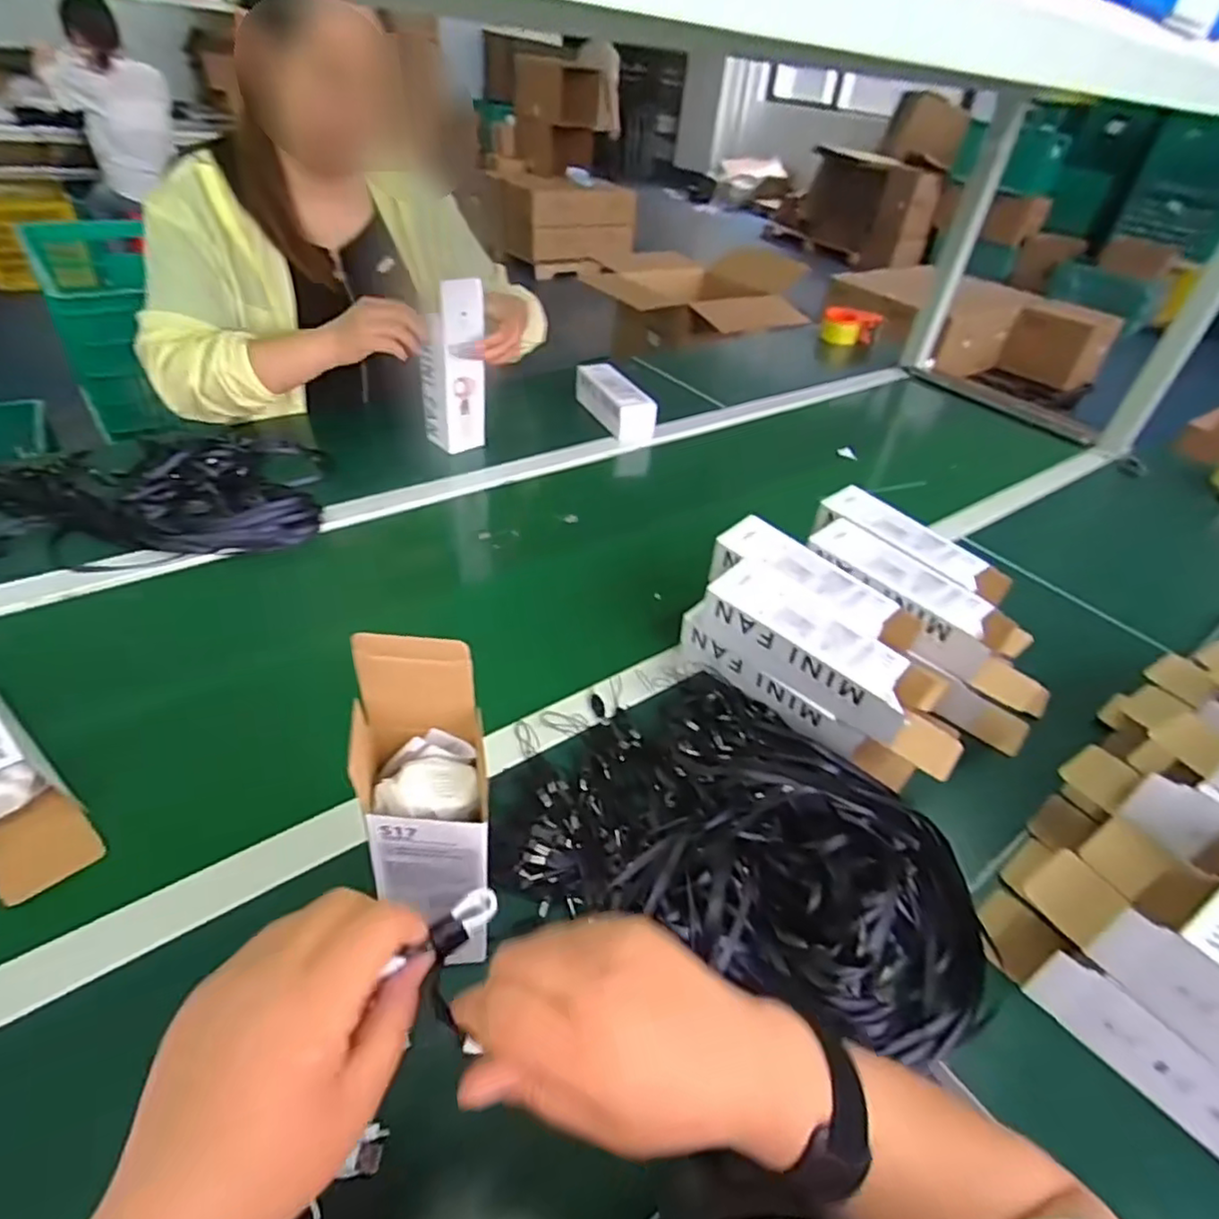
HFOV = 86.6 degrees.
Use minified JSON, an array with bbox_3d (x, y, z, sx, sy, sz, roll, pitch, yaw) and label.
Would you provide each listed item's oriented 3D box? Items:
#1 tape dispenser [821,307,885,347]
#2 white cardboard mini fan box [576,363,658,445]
[{"bbox_3d":[0.619,-0.714,1.641,0.140,0.075,0.055,-4,41,-13],"label":"tape dispenser"},{"bbox_3d":[0.007,-0.364,1.120,0.072,0.060,0.204,-13,44,-22],"label":"white cardboard mini fan box"}]

